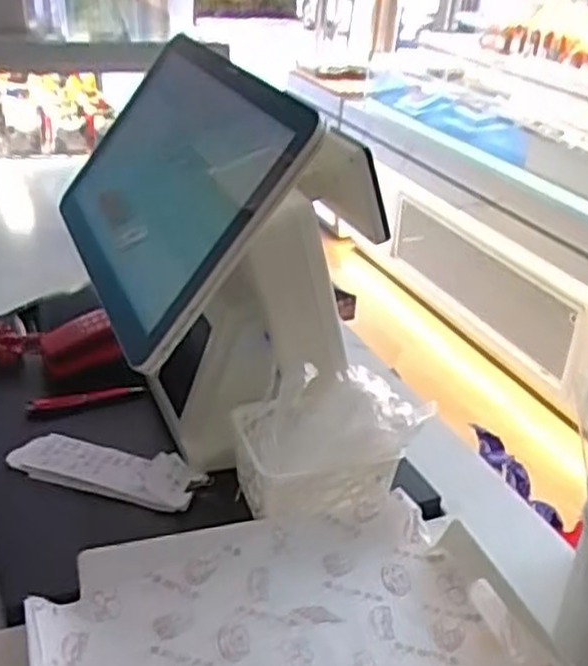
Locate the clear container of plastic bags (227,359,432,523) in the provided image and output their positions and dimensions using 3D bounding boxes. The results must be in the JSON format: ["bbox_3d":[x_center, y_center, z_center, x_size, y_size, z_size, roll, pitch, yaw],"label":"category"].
[{"bbox_3d":[0.028,0.115,0.750,0.164,0.133,0.108,0,29,-10],"label":"clear container of plastic bags"}]

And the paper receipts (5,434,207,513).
[{"bbox_3d":[-0.184,0.131,0.783,0.181,0.033,0.056,12,29,12],"label":"paper receipts"}]

